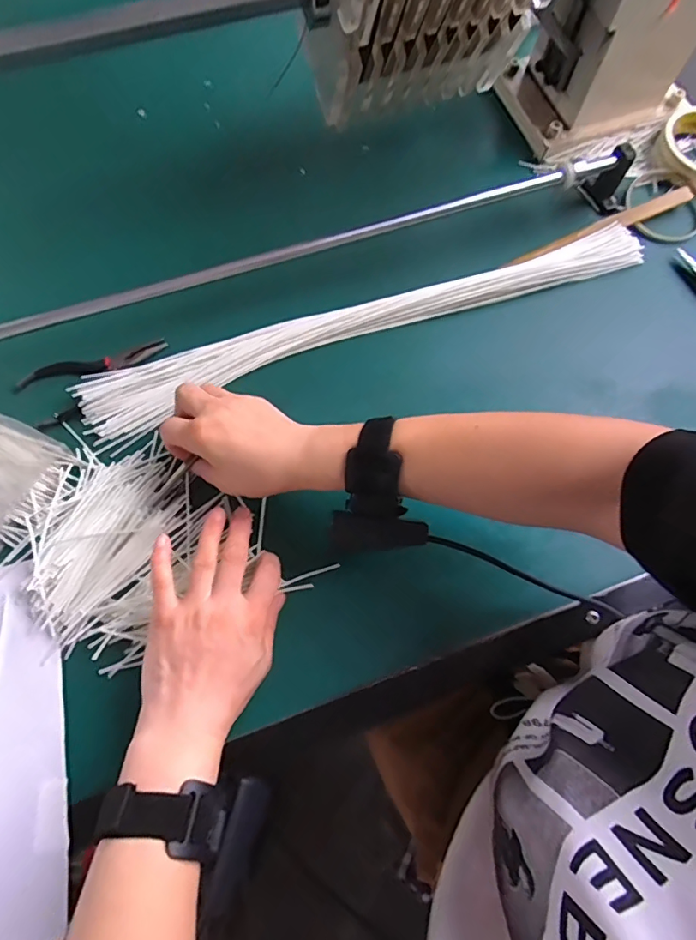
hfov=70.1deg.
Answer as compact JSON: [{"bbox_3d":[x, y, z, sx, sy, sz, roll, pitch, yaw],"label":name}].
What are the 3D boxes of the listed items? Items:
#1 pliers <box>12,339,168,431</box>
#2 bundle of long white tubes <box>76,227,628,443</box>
[{"bbox_3d":[-0.221,-0.081,0.433,0.130,0.012,0.060,-25,74,-8],"label":"pliers"},{"bbox_3d":[0.029,-0.138,0.462,0.544,0.034,0.076,-22,74,-7],"label":"bundle of long white tubes"}]

